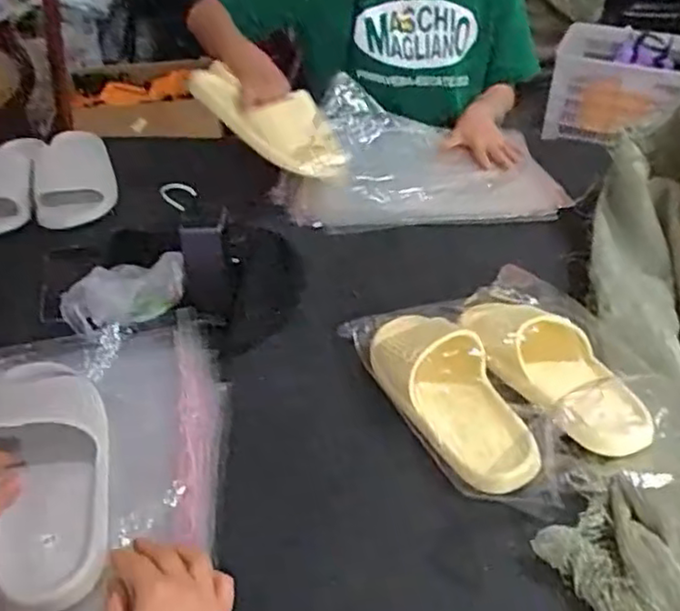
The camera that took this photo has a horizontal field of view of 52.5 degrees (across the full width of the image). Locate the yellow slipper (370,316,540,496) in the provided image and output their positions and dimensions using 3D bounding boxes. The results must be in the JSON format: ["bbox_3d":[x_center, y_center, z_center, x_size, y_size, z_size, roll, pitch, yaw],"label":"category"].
[{"bbox_3d":[0.100,0.076,0.667,0.088,0.057,0.240,-12,40,-16],"label":"yellow slipper"}]

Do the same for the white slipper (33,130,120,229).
[{"bbox_3d":[-0.403,-0.193,1.051,0.122,0.068,0.215,-14,41,-18],"label":"white slipper"}]

